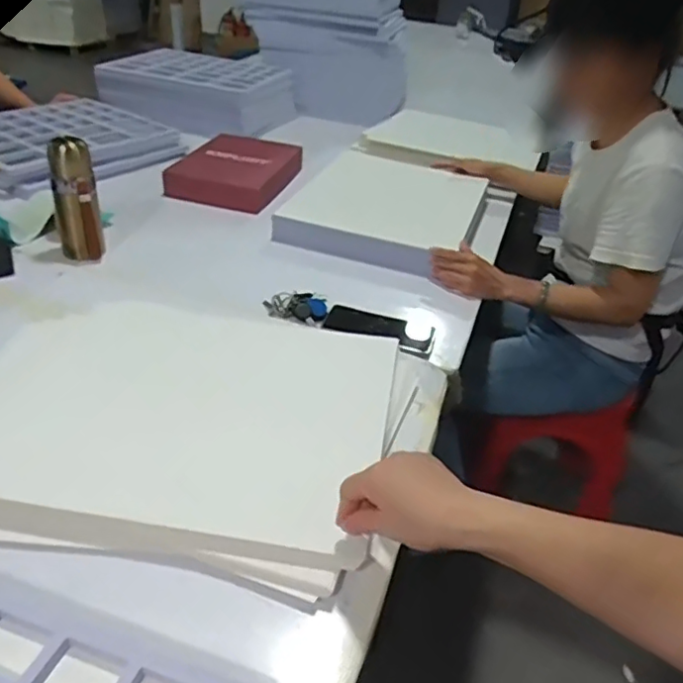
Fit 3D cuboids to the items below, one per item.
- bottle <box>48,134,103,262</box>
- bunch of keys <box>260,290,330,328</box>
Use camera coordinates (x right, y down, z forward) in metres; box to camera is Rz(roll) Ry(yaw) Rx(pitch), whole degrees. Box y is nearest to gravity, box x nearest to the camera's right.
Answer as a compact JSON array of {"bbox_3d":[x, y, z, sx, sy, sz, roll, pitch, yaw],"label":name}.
[{"bbox_3d":[-0.437,-0.229,0.997,0.067,0.190,0.056,-13,38,-25],"label":"bottle"},{"bbox_3d":[-0.071,-0.055,0.935,0.095,0.026,0.067,5,34,-1],"label":"bunch of keys"}]

